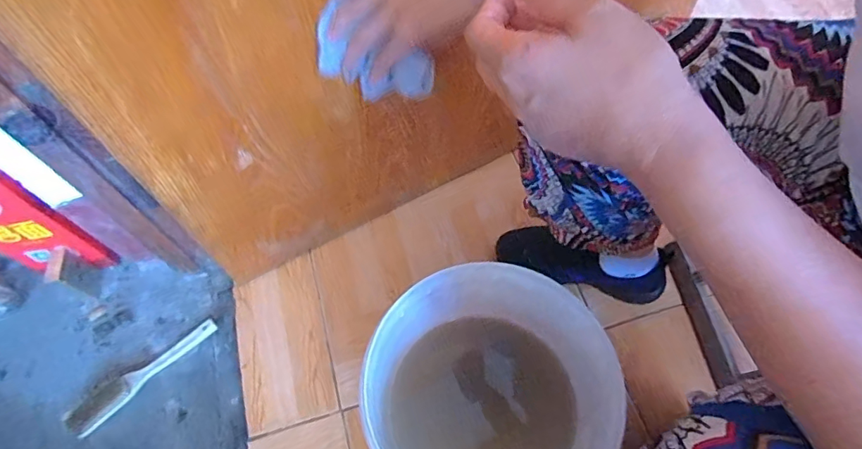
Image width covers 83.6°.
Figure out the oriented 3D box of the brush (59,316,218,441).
[{"bbox_3d":[-0.422,0.219,0.710,0.224,0.022,0.042,-39,68,-19],"label":"brush"}]

